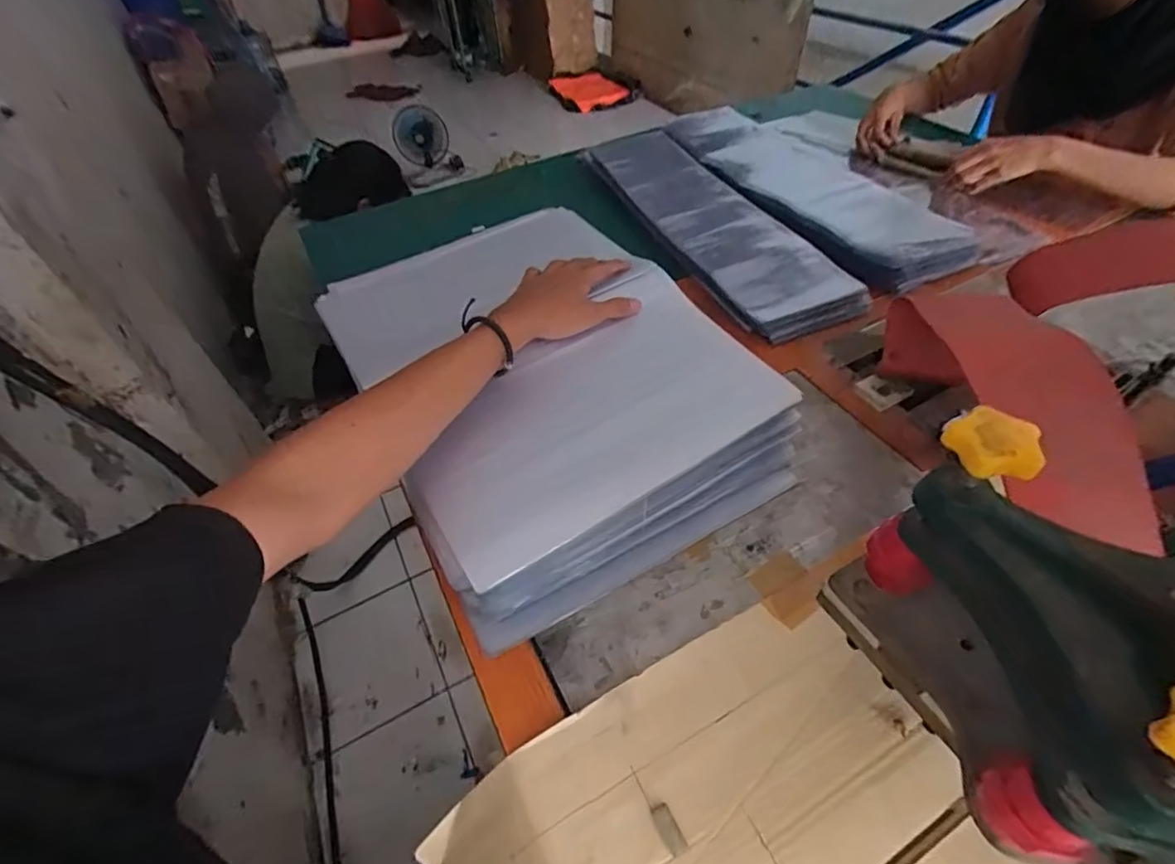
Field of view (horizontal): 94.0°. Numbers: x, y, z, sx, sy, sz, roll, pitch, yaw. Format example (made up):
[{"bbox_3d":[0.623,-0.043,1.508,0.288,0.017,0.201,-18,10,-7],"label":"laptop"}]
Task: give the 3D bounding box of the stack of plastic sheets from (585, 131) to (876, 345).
[{"bbox_3d":[0.169,-0.336,0.831,0.166,0.031,0.583,-17,51,-11],"label":"stack of plastic sheets"}]

